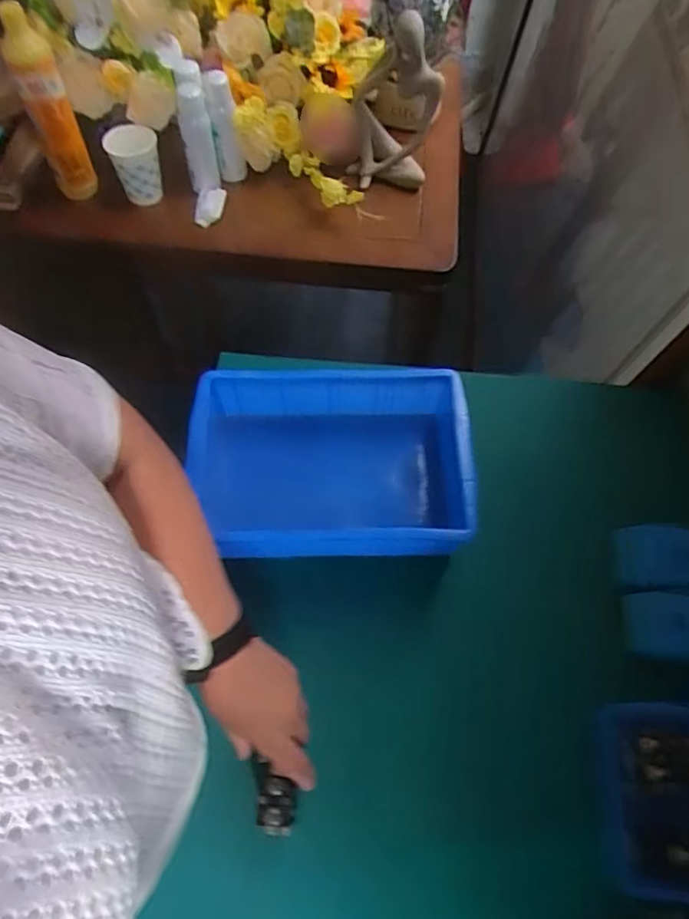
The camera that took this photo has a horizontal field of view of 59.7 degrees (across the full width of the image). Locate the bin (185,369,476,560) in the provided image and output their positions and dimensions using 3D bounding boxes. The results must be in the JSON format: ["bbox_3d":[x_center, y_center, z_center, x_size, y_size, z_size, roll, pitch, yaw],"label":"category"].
[{"bbox_3d":[-0.020,0.002,0.646,0.298,0.083,0.198,1,62,0],"label":"bin"}]

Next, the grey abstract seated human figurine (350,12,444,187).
[{"bbox_3d":[0.079,-0.539,0.890,0.128,0.195,0.147,8,62,4],"label":"grey abstract seated human figurine"}]

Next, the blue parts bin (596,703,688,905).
[{"bbox_3d":[0.268,0.279,0.498,0.098,0.056,0.143,7,62,3],"label":"blue parts bin"}]

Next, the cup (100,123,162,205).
[{"bbox_3d":[-0.308,-0.435,0.903,0.074,0.098,0.086,-18,64,-10],"label":"cup"}]

